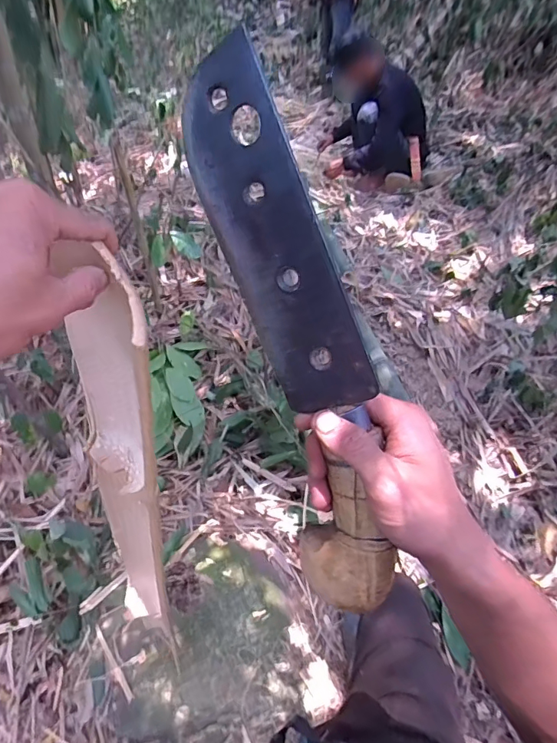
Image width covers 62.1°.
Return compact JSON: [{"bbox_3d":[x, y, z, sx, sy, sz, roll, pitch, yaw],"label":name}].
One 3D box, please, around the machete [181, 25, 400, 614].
[{"bbox_3d":[0.025,-0.004,0.302,0.079,0.357,0.038,-6,16,36],"label":"machete"}]

